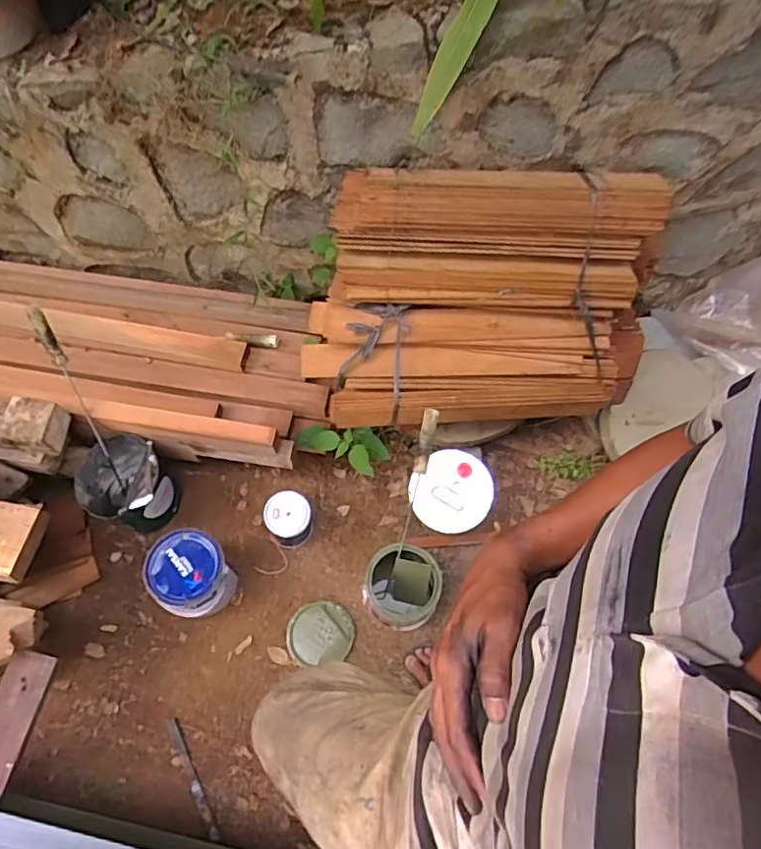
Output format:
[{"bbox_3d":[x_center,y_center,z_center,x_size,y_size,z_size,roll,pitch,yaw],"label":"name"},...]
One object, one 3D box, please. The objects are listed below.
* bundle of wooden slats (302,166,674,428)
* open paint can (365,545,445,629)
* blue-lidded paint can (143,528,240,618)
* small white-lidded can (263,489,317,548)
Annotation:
[{"bbox_3d":[0.243,-0.269,1.268,0.768,0.166,0.520,-1,108,-4],"label":"bundle of wooden slats"},{"bbox_3d":[0.048,0.383,1.366,0.163,0.185,0.171,2,65,-3],"label":"open paint can"},{"bbox_3d":[-0.426,0.341,1.332,0.172,0.215,0.166,2,65,-3],"label":"blue-lidded paint can"},{"bbox_3d":[-0.224,0.230,1.432,0.113,0.146,0.121,26,66,8],"label":"small white-lidded can"}]

